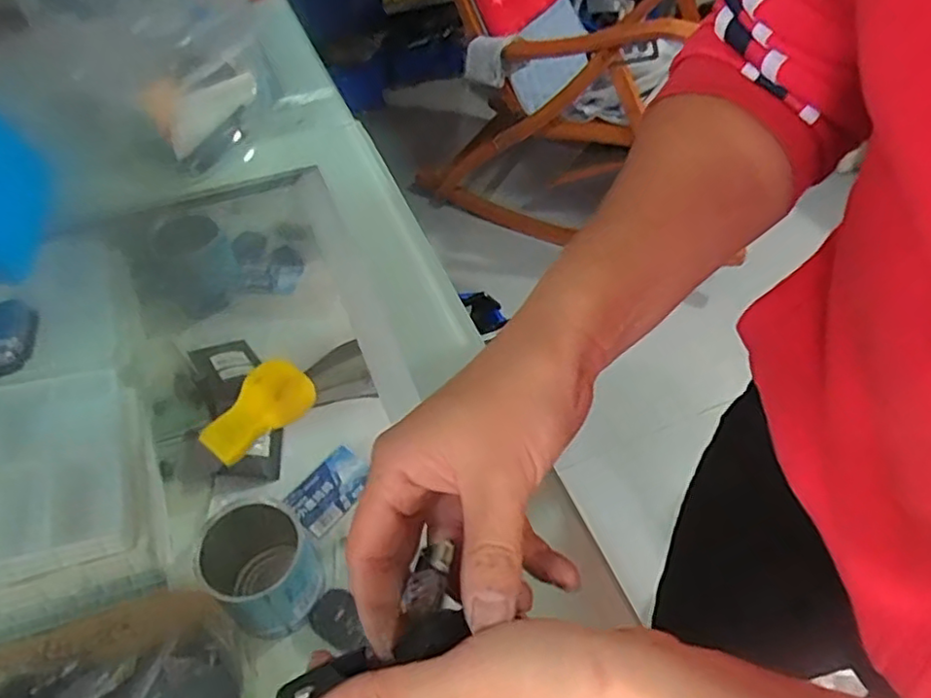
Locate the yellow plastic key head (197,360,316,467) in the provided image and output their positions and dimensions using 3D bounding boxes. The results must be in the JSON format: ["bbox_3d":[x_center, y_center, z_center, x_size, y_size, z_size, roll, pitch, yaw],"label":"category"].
[{"bbox_3d":[-0.106,0.029,0.321,0.057,0.016,0.028,-36,57,-26],"label":"yellow plastic key head"}]

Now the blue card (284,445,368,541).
[{"bbox_3d":[-0.125,0.130,0.589,0.047,0.006,0.079,40,60,12],"label":"blue card"}]

